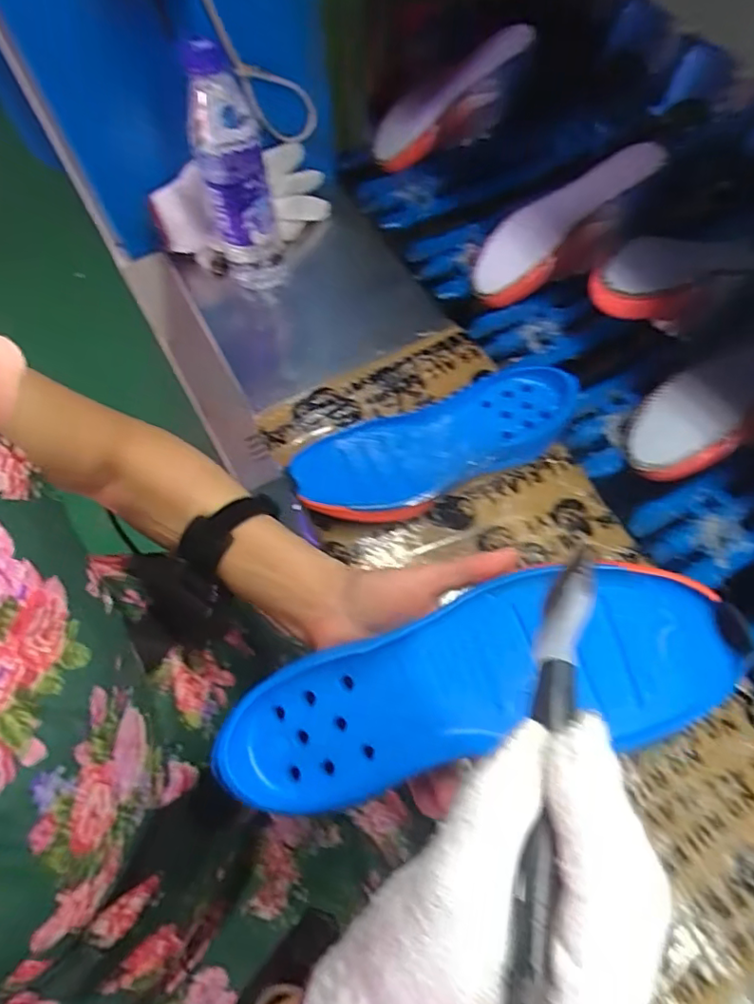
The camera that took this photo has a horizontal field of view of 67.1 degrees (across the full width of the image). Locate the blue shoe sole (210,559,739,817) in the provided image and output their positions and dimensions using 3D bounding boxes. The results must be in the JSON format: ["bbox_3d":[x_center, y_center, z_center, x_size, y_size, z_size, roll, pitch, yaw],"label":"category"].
[{"bbox_3d":[0.047,0.096,0.306,0.264,0.027,0.090,-17,64,5],"label":"blue shoe sole"}]

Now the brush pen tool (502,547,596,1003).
[{"bbox_3d":[0.064,0.091,0.209,0.015,0.022,0.160,16,55,6],"label":"brush pen tool"}]

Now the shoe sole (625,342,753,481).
[{"bbox_3d":[0.351,-0.108,0.550,0.237,0.044,0.086,-34,67,7],"label":"shoe sole"}]

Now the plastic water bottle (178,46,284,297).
[{"bbox_3d":[-0.140,-0.311,0.561,0.073,0.220,0.059,-11,64,-7],"label":"plastic water bottle"}]

